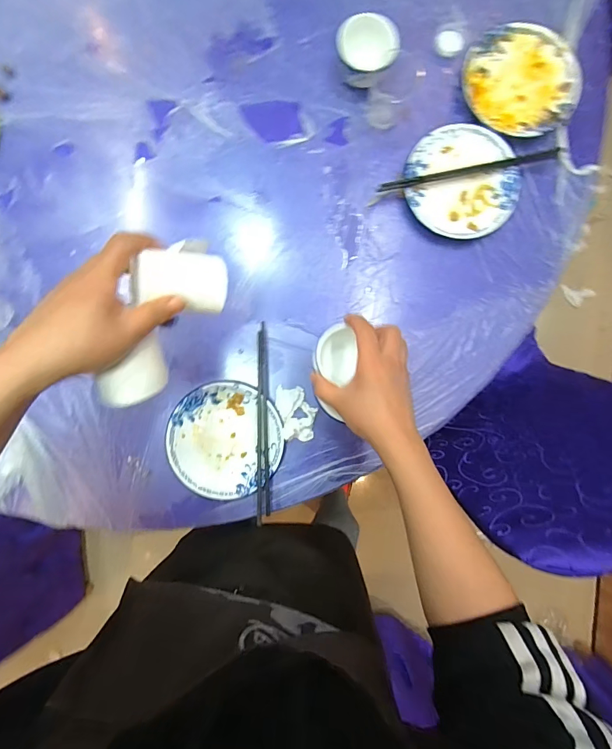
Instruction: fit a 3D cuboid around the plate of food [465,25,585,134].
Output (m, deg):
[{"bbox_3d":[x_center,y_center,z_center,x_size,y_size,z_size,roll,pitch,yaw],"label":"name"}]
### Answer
[{"bbox_3d":[0.302,-0.412,0.543,0.155,0.024,0.143,0,90,-3],"label":"plate of food"}]

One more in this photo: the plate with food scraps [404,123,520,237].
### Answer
[{"bbox_3d":[0.219,-0.268,0.544,0.158,0.022,0.143,40,89,-2],"label":"plate with food scraps"}]

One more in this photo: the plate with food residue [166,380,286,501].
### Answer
[{"bbox_3d":[-0.113,0.089,0.545,0.154,0.030,0.155,0,92,-5],"label":"plate with food residue"}]

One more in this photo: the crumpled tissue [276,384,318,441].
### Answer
[{"bbox_3d":[-0.015,0.056,0.552,0.055,0.027,0.073,4,92,-5],"label":"crumpled tissue"}]

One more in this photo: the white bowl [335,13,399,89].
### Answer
[{"bbox_3d":[0.075,-0.424,0.518,0.073,0.062,0.074,0,90,-3],"label":"white bowl"}]

